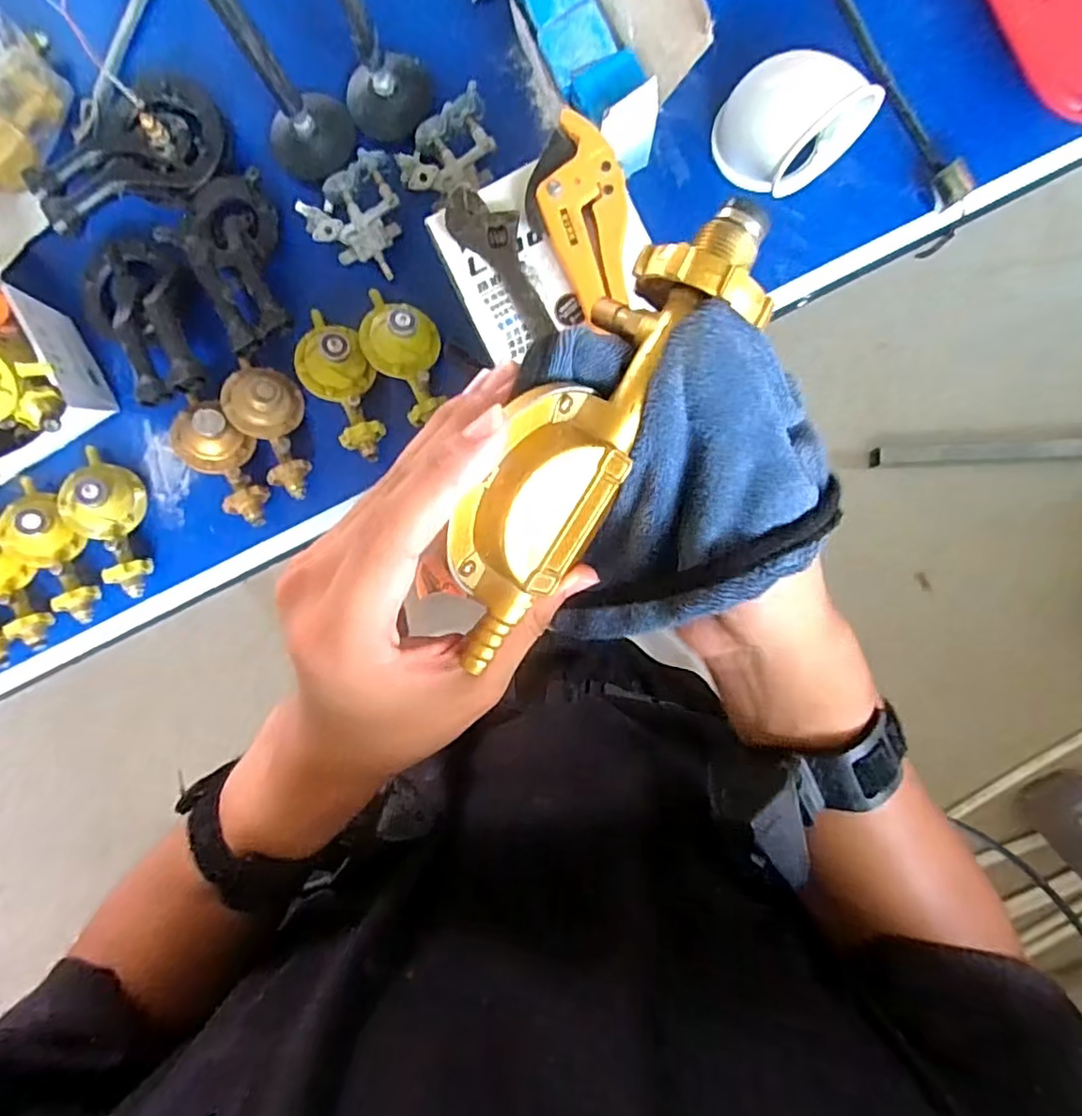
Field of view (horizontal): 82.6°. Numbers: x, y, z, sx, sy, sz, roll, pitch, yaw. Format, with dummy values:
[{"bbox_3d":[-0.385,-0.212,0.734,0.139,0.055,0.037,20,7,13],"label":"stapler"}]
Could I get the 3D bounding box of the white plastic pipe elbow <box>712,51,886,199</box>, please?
[{"bbox_3d":[0.244,-0.440,0.605,0.114,0.121,0.127,-39,88,4],"label":"white plastic pipe elbow"}]

